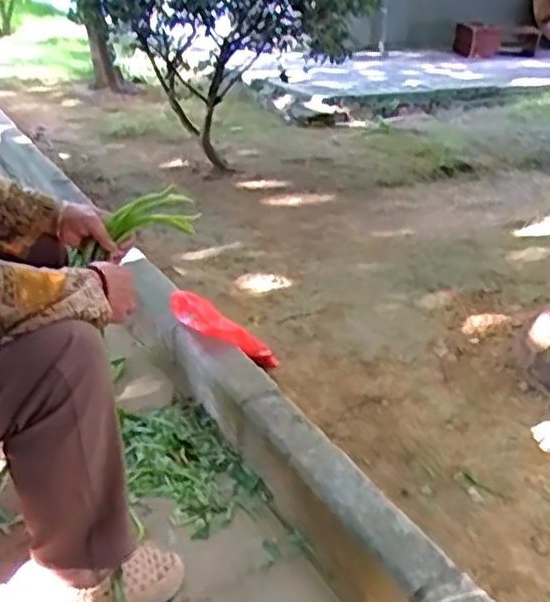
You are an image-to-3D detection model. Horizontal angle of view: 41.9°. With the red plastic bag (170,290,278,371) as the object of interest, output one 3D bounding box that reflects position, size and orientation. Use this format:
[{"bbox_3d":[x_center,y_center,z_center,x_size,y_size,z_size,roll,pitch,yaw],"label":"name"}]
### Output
[{"bbox_3d":[-0.100,0.070,1.537,0.277,0.066,0.081,34,23,-15],"label":"red plastic bag"}]

